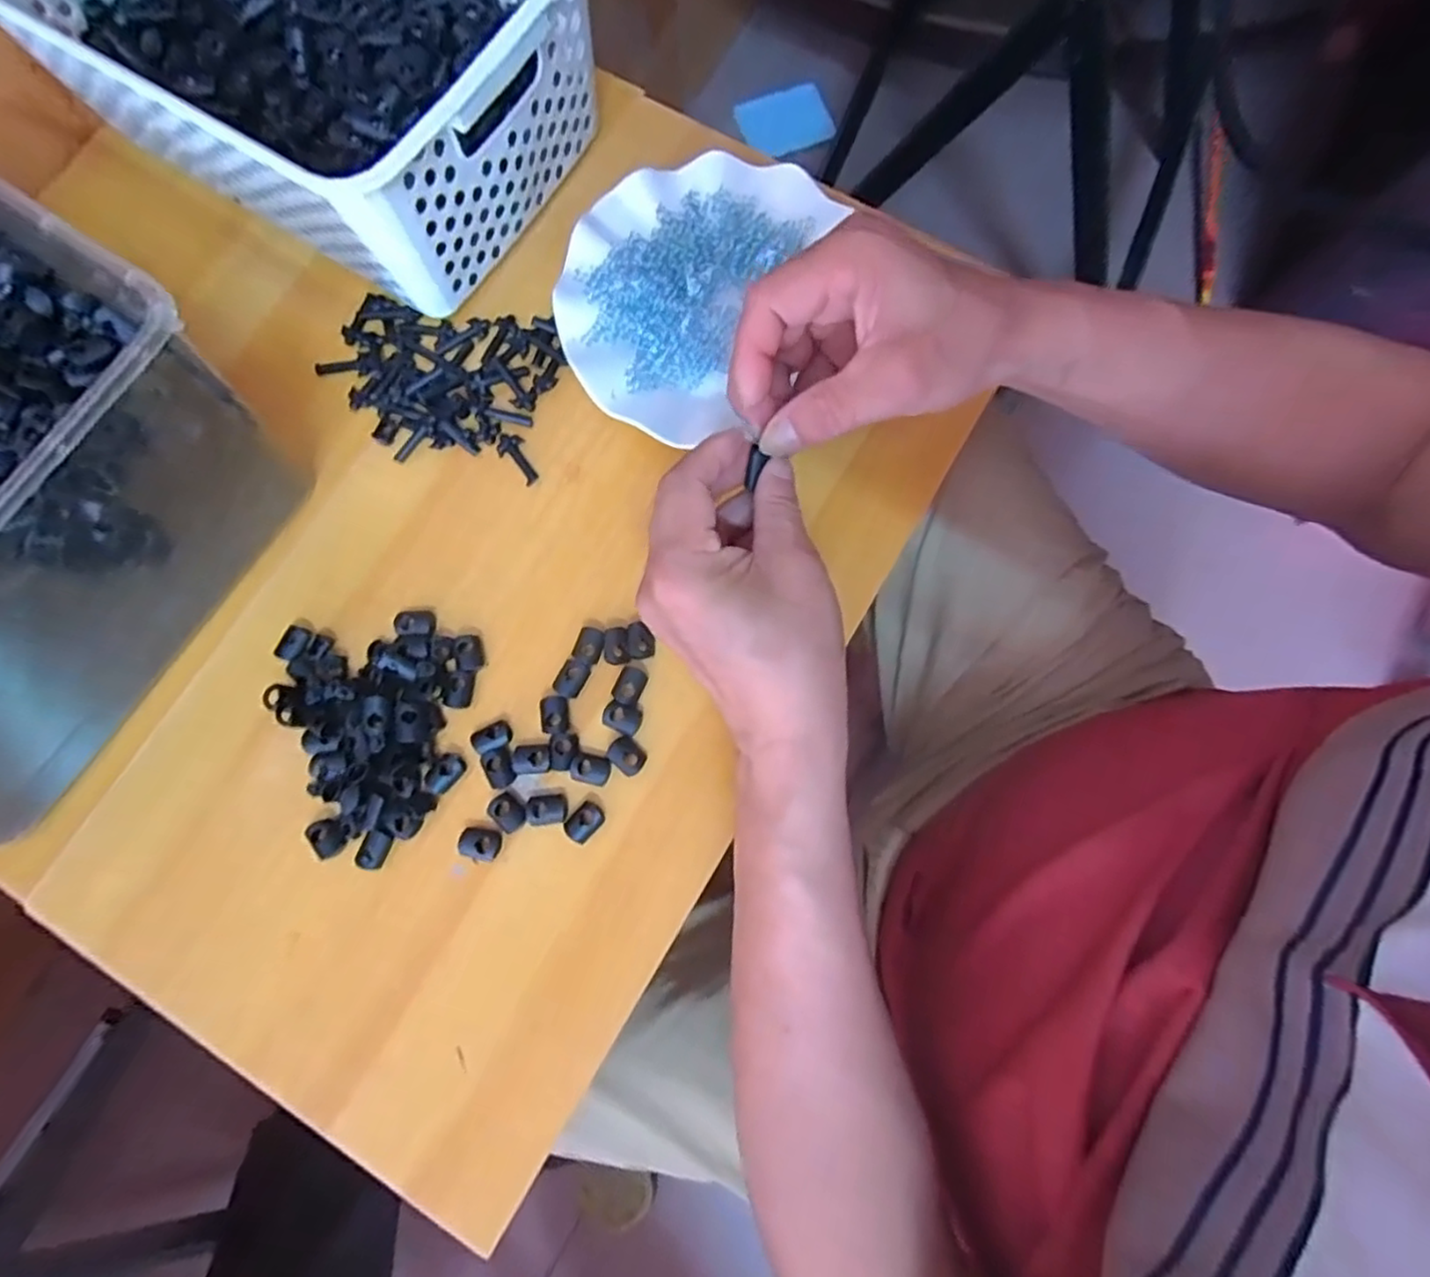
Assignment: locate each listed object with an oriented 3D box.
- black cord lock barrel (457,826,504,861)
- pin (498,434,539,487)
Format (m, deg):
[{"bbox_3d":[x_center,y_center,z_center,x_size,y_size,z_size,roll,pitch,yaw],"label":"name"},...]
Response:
[{"bbox_3d":[-0.123,0.107,0.355,0.020,0.009,0.015,9,79,2],"label":"black cord lock barrel"},{"bbox_3d":[-0.115,-0.105,0.396,0.016,0.004,0.034,-35,80,-6],"label":"pin"}]

